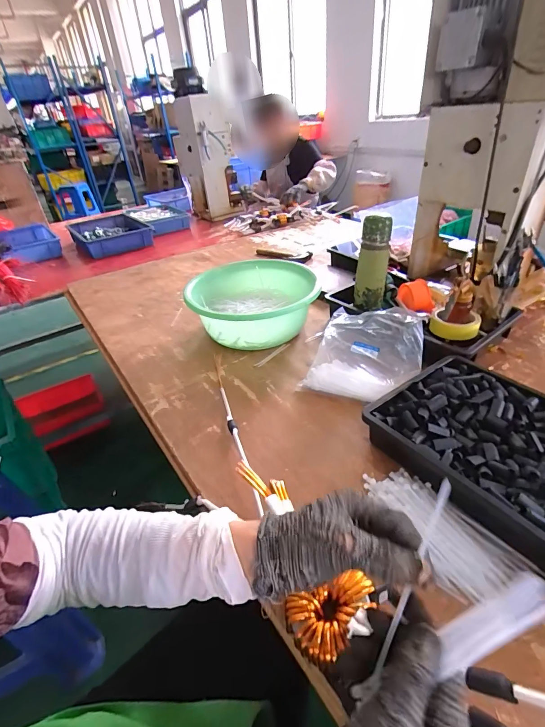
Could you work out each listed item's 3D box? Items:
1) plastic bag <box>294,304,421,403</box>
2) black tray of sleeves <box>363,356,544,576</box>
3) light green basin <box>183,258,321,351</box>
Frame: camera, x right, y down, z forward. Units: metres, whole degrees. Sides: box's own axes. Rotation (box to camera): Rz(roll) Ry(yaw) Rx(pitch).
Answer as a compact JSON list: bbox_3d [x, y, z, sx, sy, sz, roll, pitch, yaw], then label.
[{"bbox_3d":[0.189,-0.025,0.721,0.196,0.084,0.220,11,38,23],"label":"plastic bag"},{"bbox_3d":[0.337,0.136,0.492,0.251,0.068,0.365,-25,39,-26],"label":"black tray of sleeves"},{"bbox_3d":[-0.042,-0.141,0.888,0.302,0.120,0.313,-4,35,3],"label":"light green basin"}]

